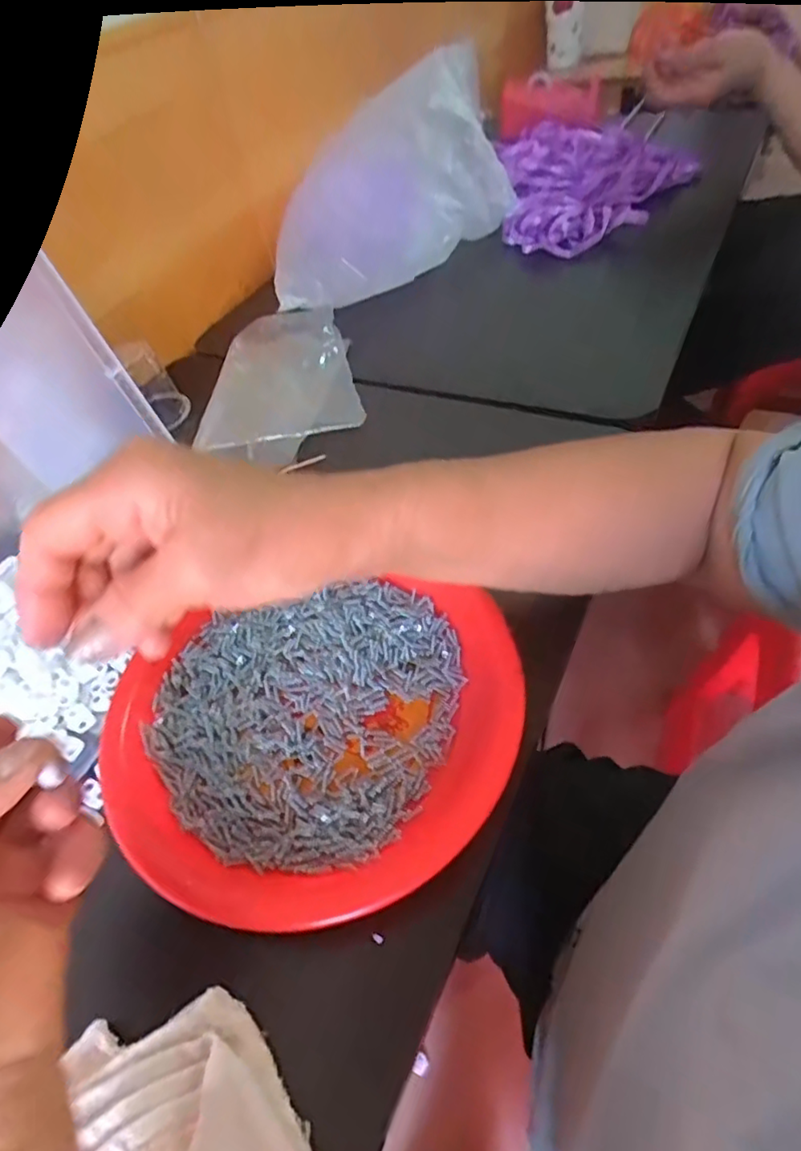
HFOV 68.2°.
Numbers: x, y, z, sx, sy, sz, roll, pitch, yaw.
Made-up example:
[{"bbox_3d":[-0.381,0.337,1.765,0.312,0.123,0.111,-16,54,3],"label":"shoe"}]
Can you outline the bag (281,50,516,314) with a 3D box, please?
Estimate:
[{"bbox_3d":[-0.007,-0.406,0.623,0.294,0.152,0.120,-29,52,-17],"label":"bag"}]

